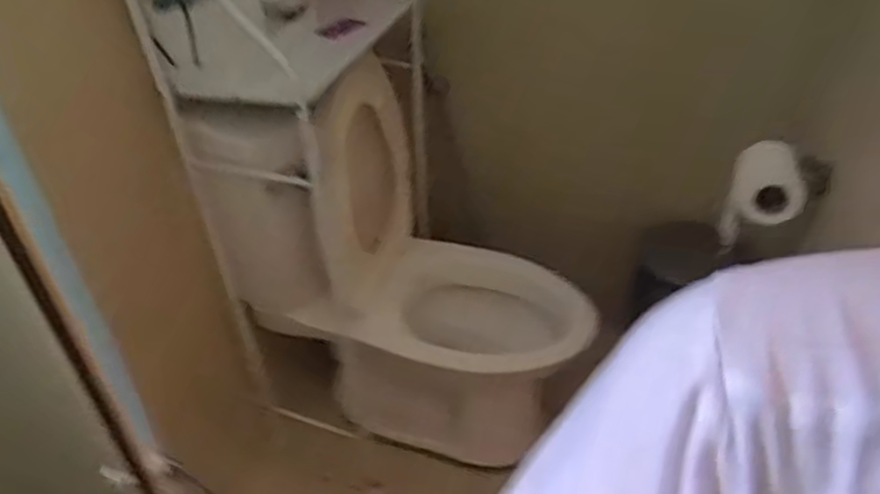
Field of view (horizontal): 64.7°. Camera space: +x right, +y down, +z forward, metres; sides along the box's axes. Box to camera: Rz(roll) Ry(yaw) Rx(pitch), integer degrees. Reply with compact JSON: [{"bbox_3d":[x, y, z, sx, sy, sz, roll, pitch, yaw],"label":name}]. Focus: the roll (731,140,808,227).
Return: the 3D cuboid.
[{"bbox_3d":[0.495,-0.098,1.041,0.100,0.095,0.094,13,40,21],"label":"roll"}]

